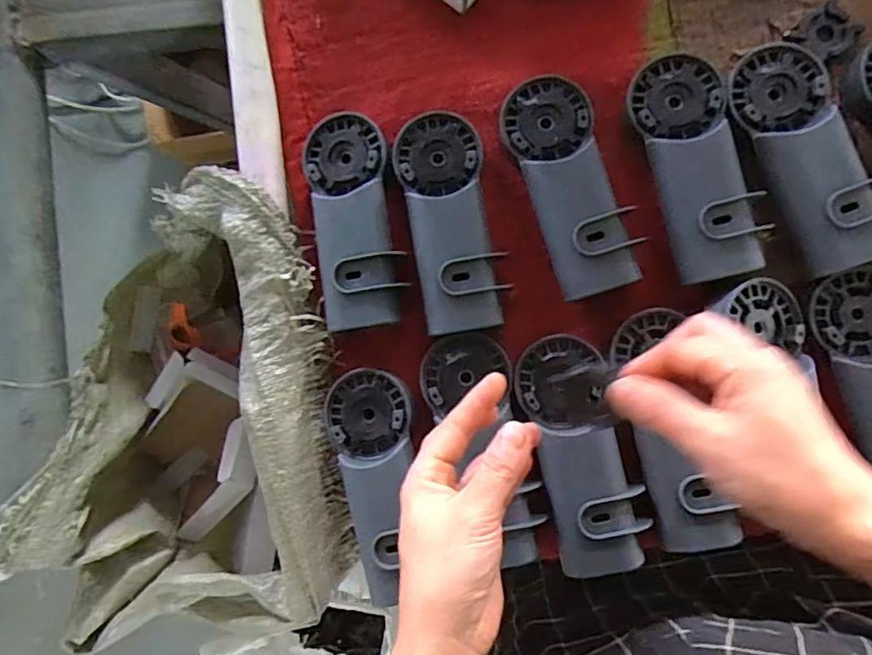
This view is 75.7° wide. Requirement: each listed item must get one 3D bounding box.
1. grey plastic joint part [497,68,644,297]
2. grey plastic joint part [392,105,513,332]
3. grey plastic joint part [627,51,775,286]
[{"bbox_3d":[0.096,-0.103,0.403,0.065,0.039,0.162,-20,87,5],"label":"grey plastic joint part"},{"bbox_3d":[0.011,-0.077,0.410,0.061,0.035,0.158,-12,88,5],"label":"grey plastic joint part"},{"bbox_3d":[0.183,-0.114,0.395,0.065,0.042,0.161,-14,87,5],"label":"grey plastic joint part"}]

